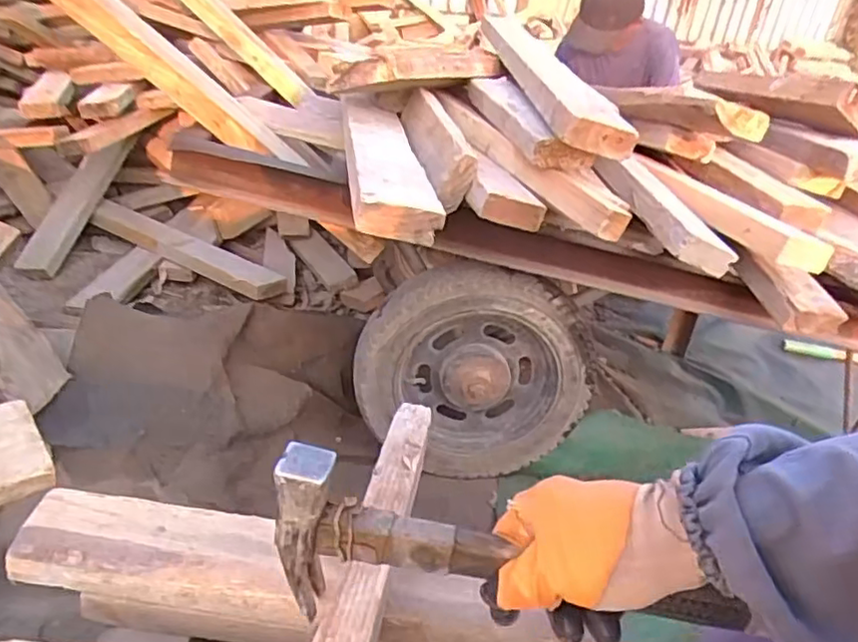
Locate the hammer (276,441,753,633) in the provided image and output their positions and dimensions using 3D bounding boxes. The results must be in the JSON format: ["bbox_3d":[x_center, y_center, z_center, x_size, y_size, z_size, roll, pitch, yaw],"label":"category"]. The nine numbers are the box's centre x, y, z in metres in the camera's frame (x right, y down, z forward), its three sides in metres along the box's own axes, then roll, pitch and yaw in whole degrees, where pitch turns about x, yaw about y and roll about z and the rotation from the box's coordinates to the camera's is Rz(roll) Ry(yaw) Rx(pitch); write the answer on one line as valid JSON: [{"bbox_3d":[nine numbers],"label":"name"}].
[{"bbox_3d":[0.042,0.156,0.409,0.281,0.112,0.025,10,27,5],"label":"hammer"}]

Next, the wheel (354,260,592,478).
[{"bbox_3d":[0.075,0.084,1.067,0.370,0.364,0.084,5,27,-4],"label":"wheel"}]

